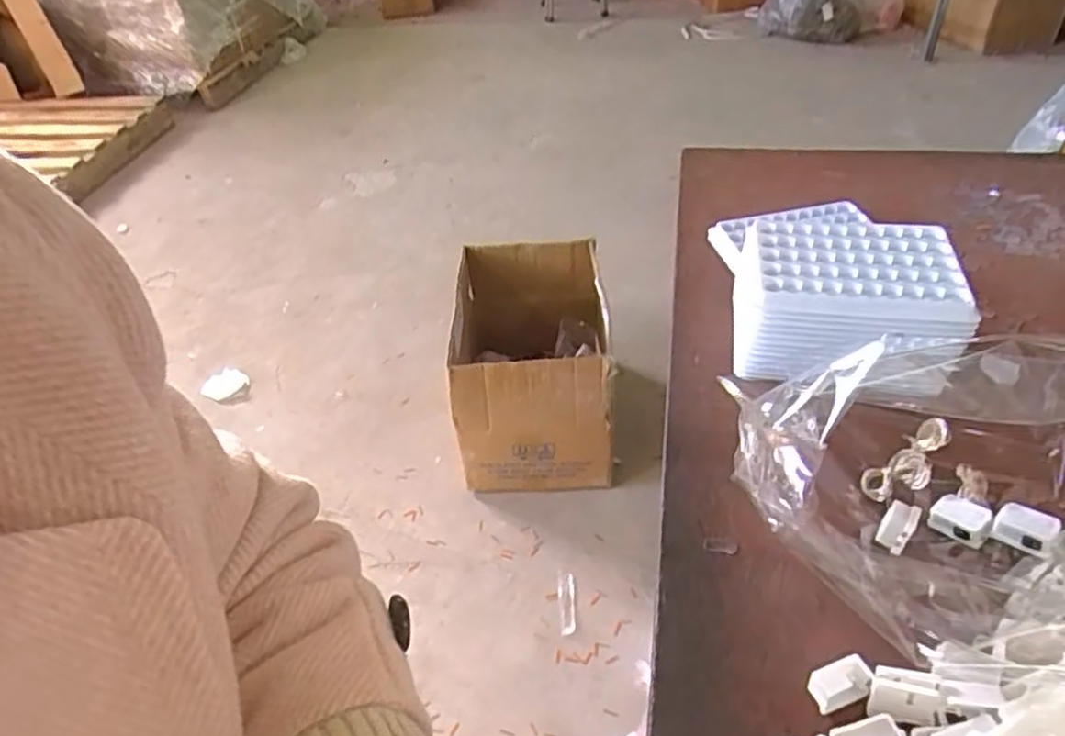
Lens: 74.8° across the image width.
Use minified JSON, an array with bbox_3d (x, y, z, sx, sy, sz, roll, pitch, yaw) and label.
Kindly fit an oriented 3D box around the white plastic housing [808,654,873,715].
[{"bbox_3d":[0.139,0.142,0.314,0.025,0.013,0.016,-14,43,-9],"label":"white plastic housing"}]

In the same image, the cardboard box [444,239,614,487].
[{"bbox_3d":[0.003,-0.003,1.341,0.274,0.303,0.399,-3,42,2],"label":"cardboard box"}]

